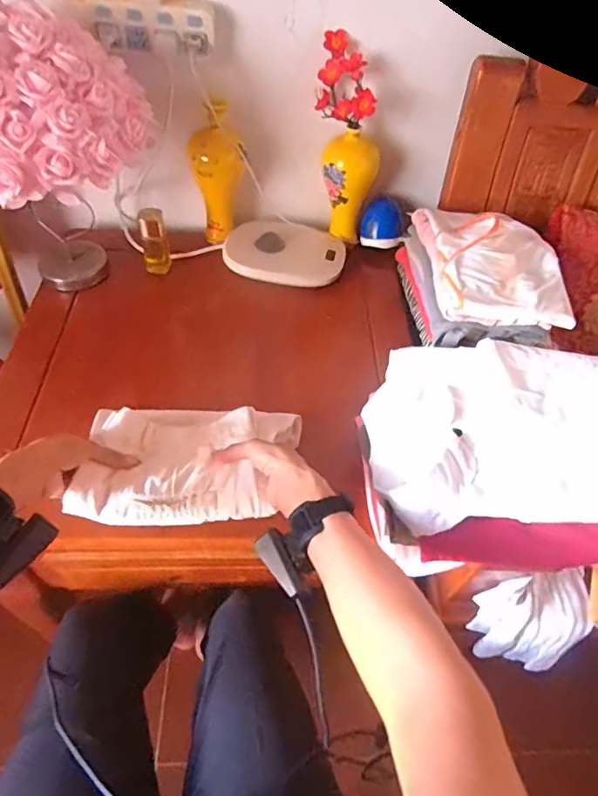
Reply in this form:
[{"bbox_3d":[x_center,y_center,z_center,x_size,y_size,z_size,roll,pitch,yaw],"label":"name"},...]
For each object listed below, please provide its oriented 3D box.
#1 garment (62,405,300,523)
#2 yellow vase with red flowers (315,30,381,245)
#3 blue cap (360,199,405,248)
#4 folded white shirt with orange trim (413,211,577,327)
[{"bbox_3d":[-0.129,0.077,0.615,0.255,0.048,0.155,1,51,-3],"label":"garment"},{"bbox_3d":[0.082,-0.434,0.887,0.118,0.303,0.092,8,51,2],"label":"yellow vase with red flowers"},{"bbox_3d":[0.160,-0.332,0.967,0.085,0.071,0.059,12,51,6],"label":"blue cap"},{"bbox_3d":[0.277,-0.216,0.741,0.172,0.044,0.284,2,51,-3],"label":"folded white shirt with orange trim"}]

